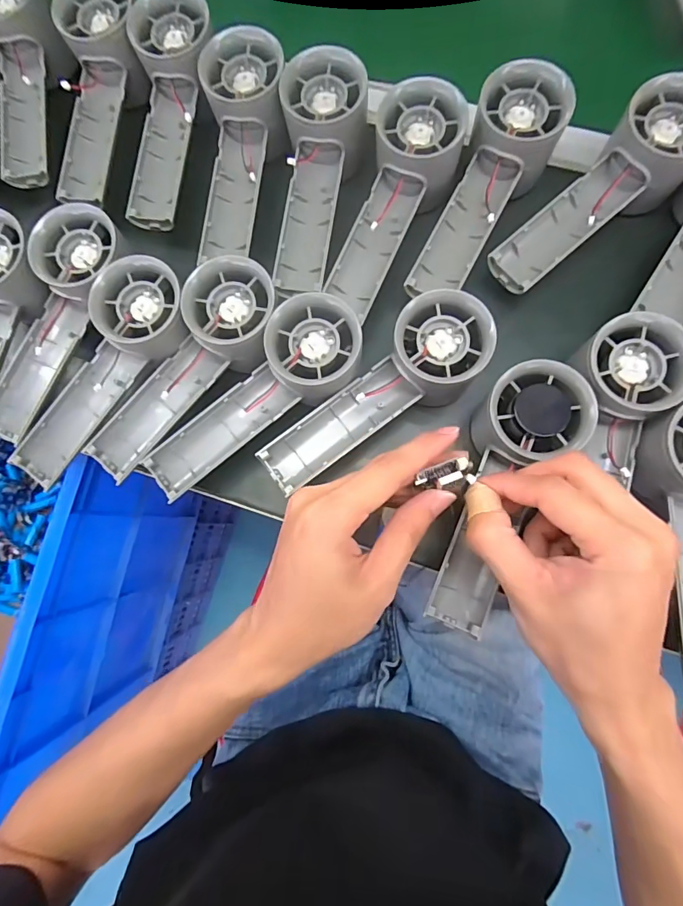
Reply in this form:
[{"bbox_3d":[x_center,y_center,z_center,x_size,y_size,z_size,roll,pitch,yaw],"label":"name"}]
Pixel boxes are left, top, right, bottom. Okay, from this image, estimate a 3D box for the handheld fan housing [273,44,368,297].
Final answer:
[{"bbox_3d":[-0.014,-0.184,0.295,0.055,0.035,0.152,3,81,4],"label":"handheld fan housing"}]

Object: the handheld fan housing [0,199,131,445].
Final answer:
[{"bbox_3d":[-0.194,-0.085,0.300,0.048,0.031,0.157,27,98,7],"label":"handheld fan housing"}]

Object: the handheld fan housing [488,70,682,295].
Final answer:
[{"bbox_3d":[0.166,-0.165,0.297,0.154,0.052,0.051,-40,81,9],"label":"handheld fan housing"}]

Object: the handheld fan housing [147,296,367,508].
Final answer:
[{"bbox_3d":[-0.055,-0.033,0.284,0.156,0.031,0.054,-39,81,10],"label":"handheld fan housing"}]

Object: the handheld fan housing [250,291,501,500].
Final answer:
[{"bbox_3d":[0.023,-0.030,0.271,0.155,0.030,0.057,-43,81,-3],"label":"handheld fan housing"}]

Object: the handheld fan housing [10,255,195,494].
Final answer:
[{"bbox_3d":[-0.156,-0.050,0.292,0.051,0.032,0.157,38,98,8],"label":"handheld fan housing"}]

